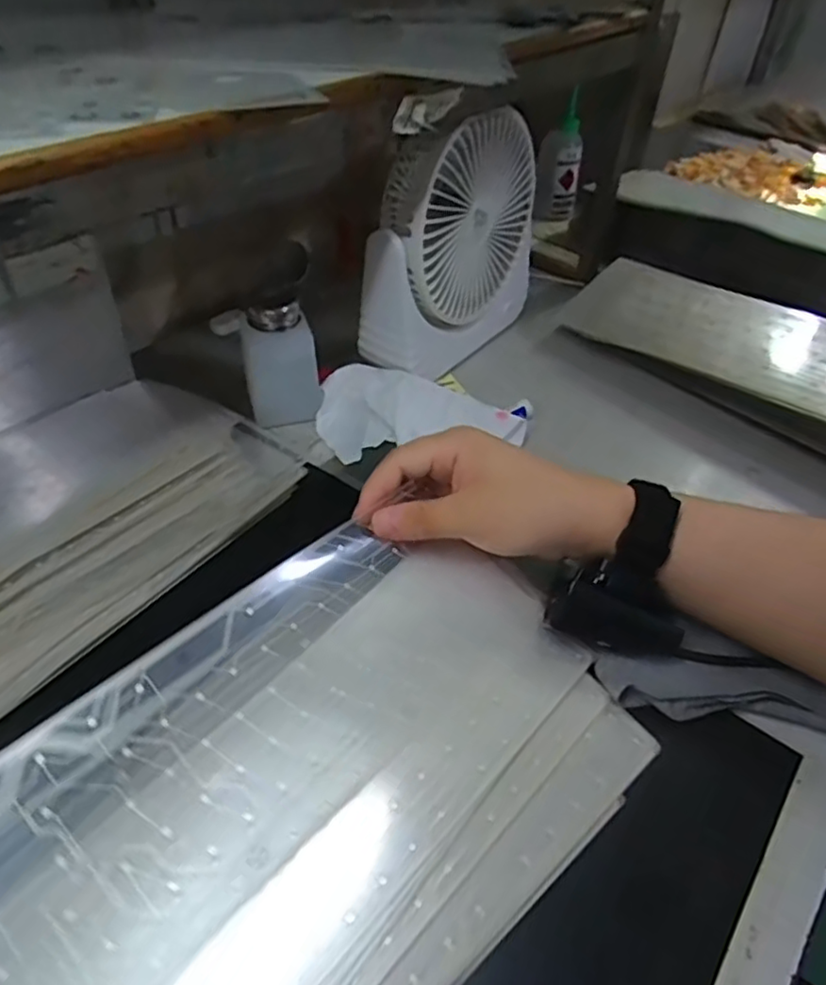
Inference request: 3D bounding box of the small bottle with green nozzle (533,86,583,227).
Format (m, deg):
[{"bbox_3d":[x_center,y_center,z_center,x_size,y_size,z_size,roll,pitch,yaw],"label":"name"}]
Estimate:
[{"bbox_3d":[0.183,-0.407,0.817,0.053,0.139,0.038,9,43,6],"label":"small bottle with green nozzle"}]

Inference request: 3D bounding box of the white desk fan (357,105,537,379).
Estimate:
[{"bbox_3d":[0.036,-0.211,0.558,0.065,0.184,0.188,27,48,24],"label":"white desk fan"}]

